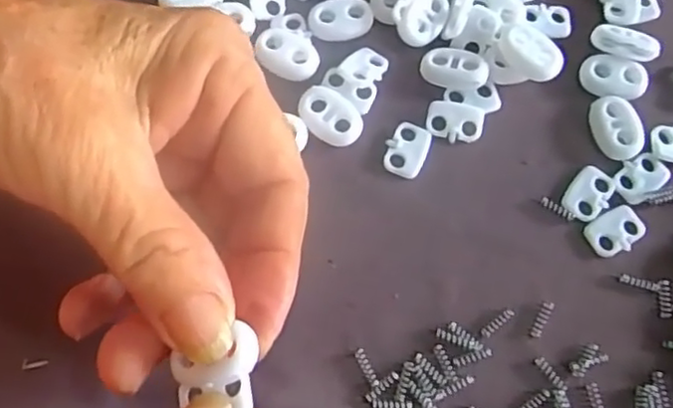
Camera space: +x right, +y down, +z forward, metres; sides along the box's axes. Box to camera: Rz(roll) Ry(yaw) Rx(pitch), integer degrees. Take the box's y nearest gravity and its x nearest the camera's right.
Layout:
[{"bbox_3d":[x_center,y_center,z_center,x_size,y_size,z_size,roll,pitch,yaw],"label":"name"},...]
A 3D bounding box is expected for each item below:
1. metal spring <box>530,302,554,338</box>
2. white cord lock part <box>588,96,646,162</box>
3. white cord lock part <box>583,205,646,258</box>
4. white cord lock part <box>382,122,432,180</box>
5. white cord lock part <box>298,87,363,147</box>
[{"bbox_3d":[0.062,0.035,0.196,0.004,0.004,0.012,26,73,7],"label":"metal spring"},{"bbox_3d":[0.093,-0.025,0.215,0.015,0.005,0.022,-20,74,-9],"label":"white cord lock part"},{"bbox_3d":[0.089,0.008,0.205,0.018,0.004,0.013,-31,76,-12],"label":"white cord lock part"},{"bbox_3d":[0.023,-0.018,0.212,0.013,0.004,0.018,21,72,4],"label":"white cord lock part"},{"bbox_3d":[-0.002,-0.028,0.212,0.021,0.008,0.015,33,73,8],"label":"white cord lock part"}]

